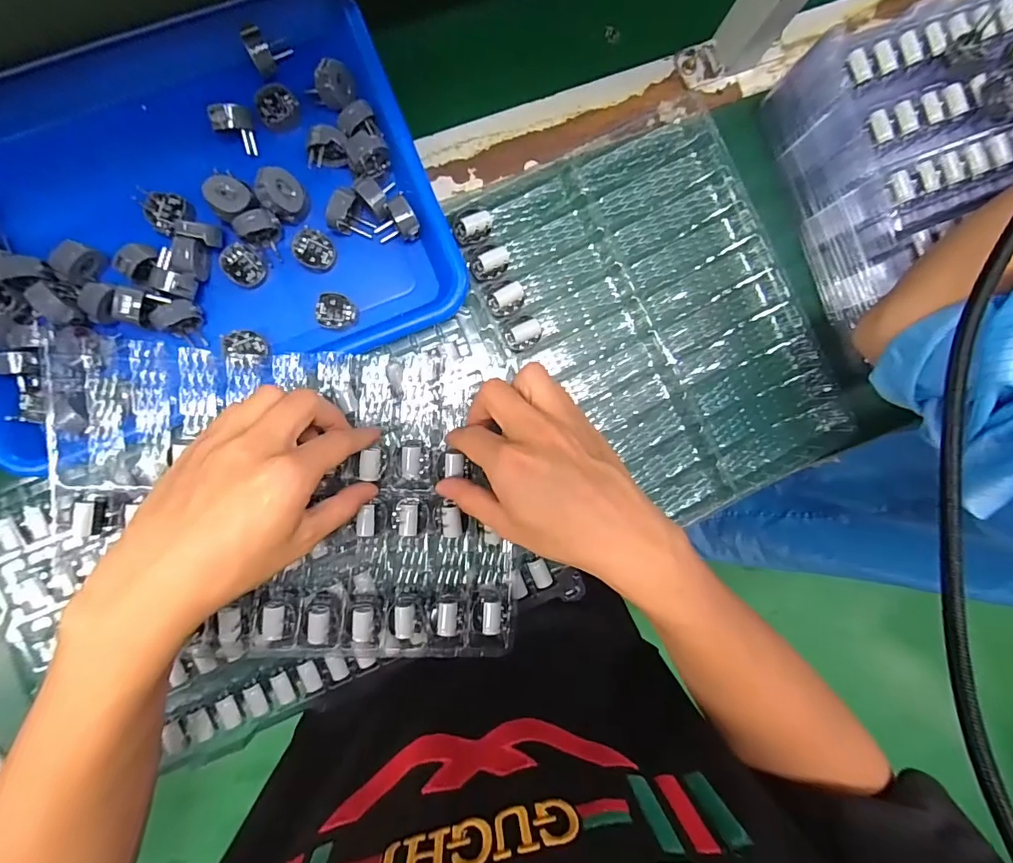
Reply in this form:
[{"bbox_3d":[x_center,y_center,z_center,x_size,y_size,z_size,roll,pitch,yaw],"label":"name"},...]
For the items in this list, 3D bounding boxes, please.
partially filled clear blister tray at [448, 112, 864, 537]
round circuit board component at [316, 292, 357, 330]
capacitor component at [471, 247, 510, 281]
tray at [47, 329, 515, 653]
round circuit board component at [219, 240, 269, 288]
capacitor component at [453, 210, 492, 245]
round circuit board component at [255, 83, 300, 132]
[{"bbox_3d":[0.128,-0.086,0.359,0.236,0.026,0.291,-34,92,-5],"label":"partially filled clear blister tray"},{"bbox_3d":[-0.122,-0.086,0.335,0.026,0.010,0.025,0,90,-5],"label":"round circuit board component"},{"bbox_3d":[-0.012,-0.121,0.341,0.027,0.020,0.016,-19,92,-5],"label":"capacitor component"},{"bbox_3d":[-0.143,0.047,0.315,0.297,0.030,0.201,3,88,-5],"label":"tray"},{"bbox_3d":[-0.183,-0.117,0.327,0.028,0.010,0.029,0,90,-5],"label":"round circuit board component"},{"bbox_3d":[-0.025,-0.147,0.338,0.026,0.024,0.018,-14,92,-5],"label":"capacitor component"},{"bbox_3d":[-0.161,-0.227,0.328,0.028,0.008,0.026,-36,115,1],"label":"round circuit board component"}]

